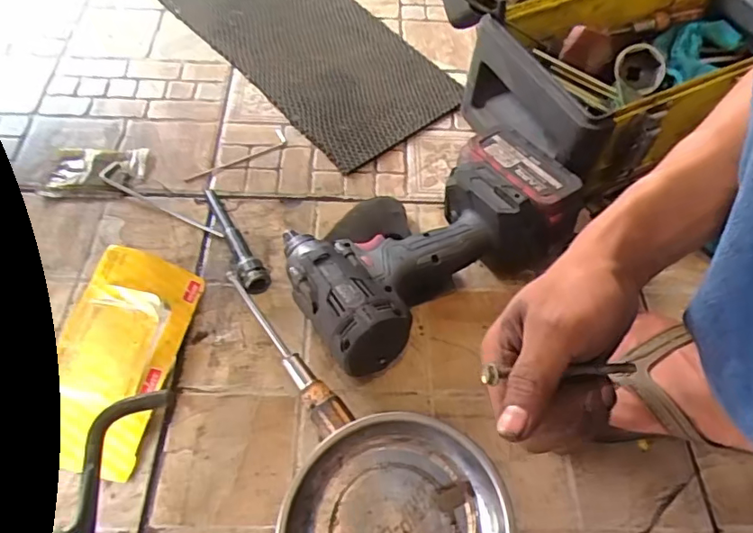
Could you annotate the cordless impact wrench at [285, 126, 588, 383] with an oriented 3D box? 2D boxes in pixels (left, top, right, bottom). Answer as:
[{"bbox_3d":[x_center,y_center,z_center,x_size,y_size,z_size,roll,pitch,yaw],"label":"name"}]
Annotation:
[{"bbox_3d":[0.041,-0.025,0.480,0.249,0.085,0.147,-30,64,-21],"label":"cordless impact wrench"}]

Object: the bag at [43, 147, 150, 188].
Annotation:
[{"bbox_3d":[-0.279,-0.101,0.560,0.088,0.010,0.049,-6,57,-7],"label":"bag"}]

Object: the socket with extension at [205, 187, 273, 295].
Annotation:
[{"bbox_3d":[-0.131,-0.030,0.512,0.023,0.025,0.130,-21,60,-16],"label":"socket with extension"}]

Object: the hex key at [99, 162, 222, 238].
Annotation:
[{"bbox_3d":[-0.213,-0.063,0.540,0.147,0.007,0.023,30,60,16],"label":"hex key"}]

